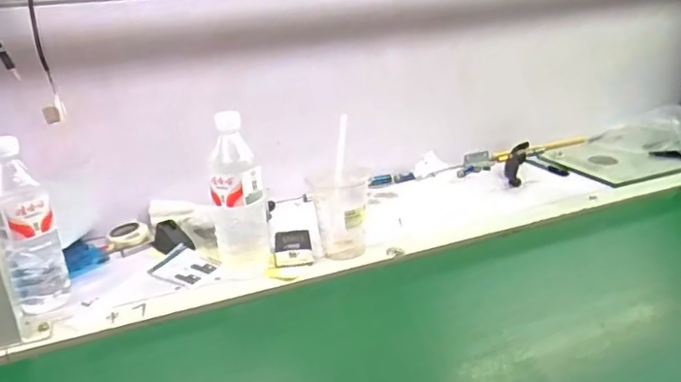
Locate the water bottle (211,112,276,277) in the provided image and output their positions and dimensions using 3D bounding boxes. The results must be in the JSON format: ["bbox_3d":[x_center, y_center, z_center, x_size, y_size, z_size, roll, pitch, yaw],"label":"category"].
[{"bbox_3d":[-0.140,0.009,0.797,0.073,0.220,0.064,-6,22,-7],"label":"water bottle"}]

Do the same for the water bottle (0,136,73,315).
[{"bbox_3d":[-0.390,0.048,0.721,0.063,0.217,0.061,-15,24,-27],"label":"water bottle"}]

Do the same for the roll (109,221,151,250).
[{"bbox_3d":[-0.338,0.070,0.925,0.060,0.017,0.066,0,26,0],"label":"roll"}]

